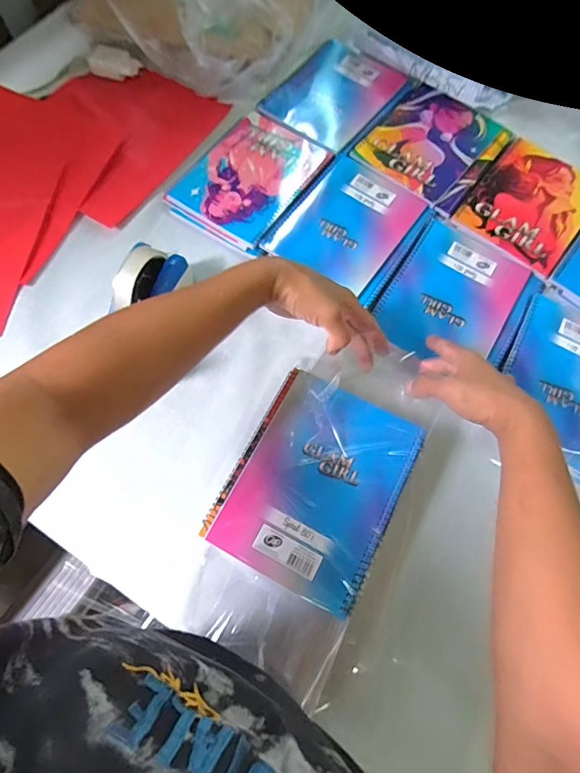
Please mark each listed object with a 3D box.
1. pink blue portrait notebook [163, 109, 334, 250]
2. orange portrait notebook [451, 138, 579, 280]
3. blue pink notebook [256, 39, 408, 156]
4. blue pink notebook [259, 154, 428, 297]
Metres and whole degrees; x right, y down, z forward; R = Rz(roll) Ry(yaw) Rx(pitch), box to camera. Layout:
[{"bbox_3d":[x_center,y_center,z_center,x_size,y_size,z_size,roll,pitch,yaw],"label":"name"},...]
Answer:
[{"bbox_3d":[-0.055,-0.297,0.613,0.149,0.007,0.205,34,73,10],"label":"pink blue portrait notebook"},{"bbox_3d":[0.340,-0.258,0.610,0.149,0.006,0.198,37,73,11],"label":"orange portrait notebook"},{"bbox_3d":[0.064,-0.454,0.681,0.159,0.019,0.203,35,73,10],"label":"blue pink notebook"},{"bbox_3d":[0.077,-0.223,0.589,0.149,0.007,0.191,33,73,10],"label":"blue pink notebook"}]

